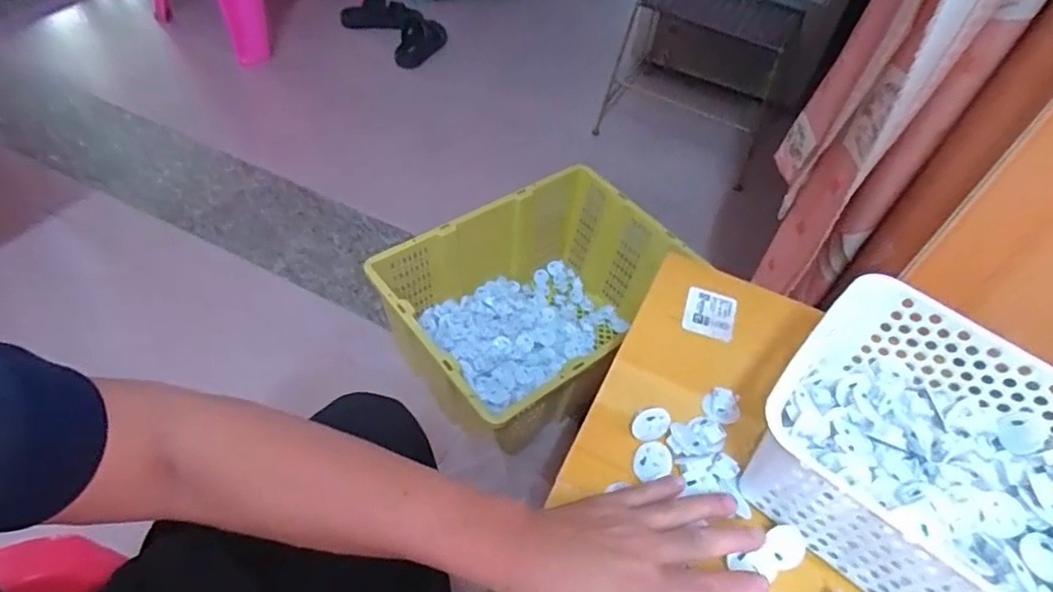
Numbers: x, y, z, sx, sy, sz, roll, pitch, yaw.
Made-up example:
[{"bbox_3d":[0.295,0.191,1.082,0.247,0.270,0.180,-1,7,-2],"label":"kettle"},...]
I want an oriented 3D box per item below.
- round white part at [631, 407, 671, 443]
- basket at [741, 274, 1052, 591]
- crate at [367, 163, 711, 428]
[{"bbox_3d":[0.104,0.107,0.490,0.034,0.005,0.026,-35,99,6],"label":"round white part"},{"bbox_3d":[0.330,0.144,0.422,0.303,0.099,0.202,36,56,22],"label":"basket"},{"bbox_3d":[0.016,0.032,1.066,0.496,0.265,0.353,-35,62,-29],"label":"crate"}]

